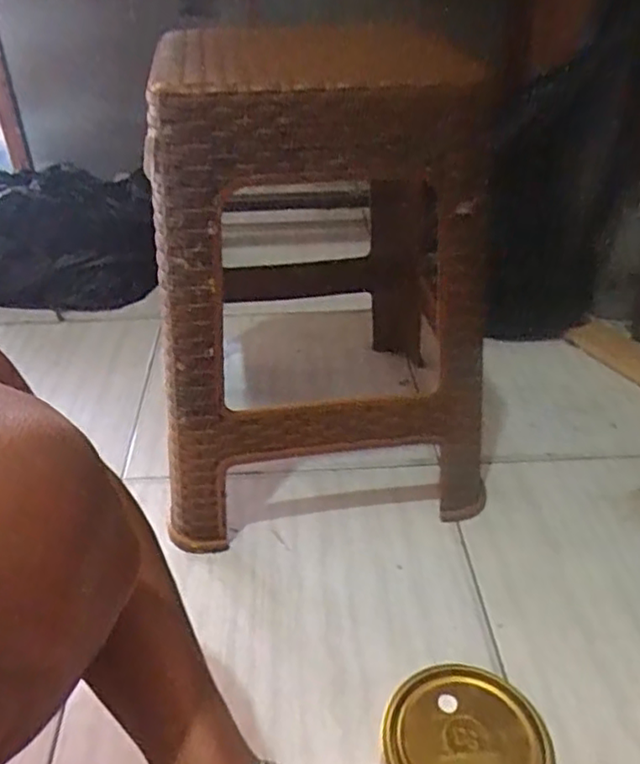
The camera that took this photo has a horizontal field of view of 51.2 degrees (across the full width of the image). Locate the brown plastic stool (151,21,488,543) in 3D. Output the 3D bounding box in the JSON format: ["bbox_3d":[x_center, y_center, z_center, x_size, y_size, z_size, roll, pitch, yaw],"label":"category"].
[{"bbox_3d":[0.015,-0.102,0.746,0.328,0.462,0.406,0,36,0],"label":"brown plastic stool"}]

